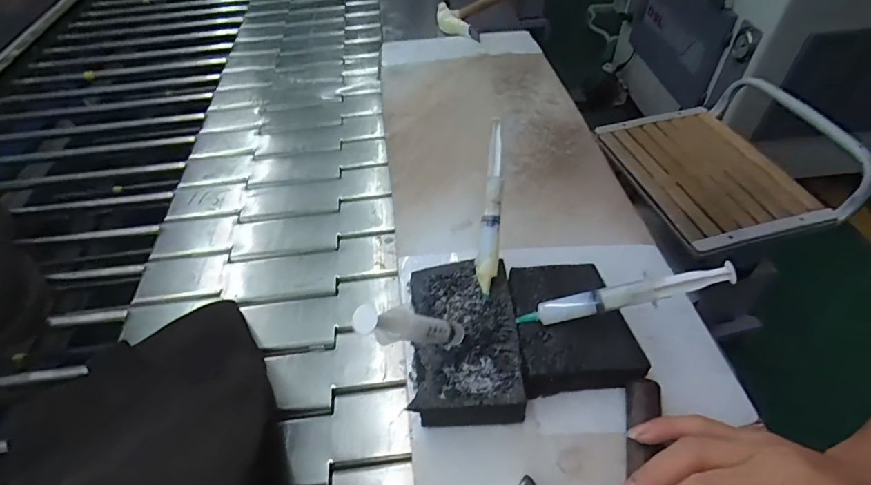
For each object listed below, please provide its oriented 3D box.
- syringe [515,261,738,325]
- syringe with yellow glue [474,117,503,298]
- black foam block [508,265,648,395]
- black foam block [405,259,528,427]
[{"bbox_3d":[0.134,0.038,0.329,0.145,0.012,0.018,-16,46,16],"label":"syringe"},{"bbox_3d":[0.046,-0.031,0.375,0.017,0.013,0.146,4,81,8],"label":"syringe with yellow glue"},{"bbox_3d":[0.107,0.066,0.362,0.090,0.037,0.103,-3,46,-1],"label":"black foam block"},{"bbox_3d":[0.025,0.075,0.356,0.083,0.034,0.127,-1,46,1],"label":"black foam block"}]

